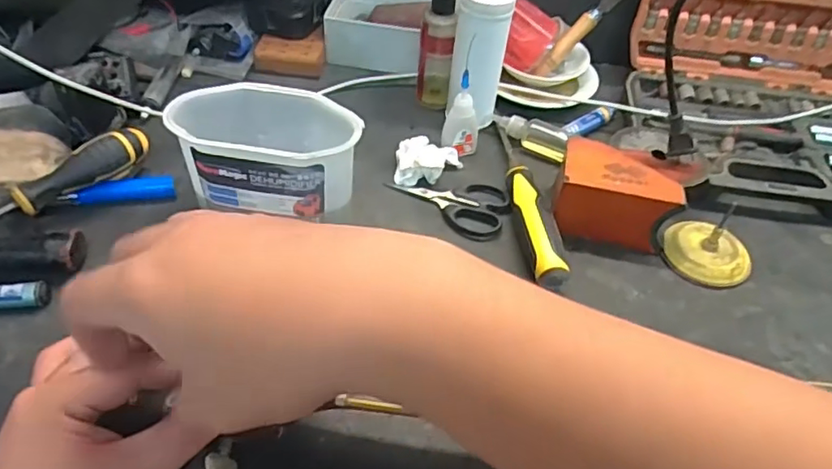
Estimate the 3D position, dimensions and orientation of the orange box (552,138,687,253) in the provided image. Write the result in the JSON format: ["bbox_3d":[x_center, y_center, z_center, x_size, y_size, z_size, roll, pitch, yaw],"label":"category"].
[{"bbox_3d":[0.166,-0.030,0.494,0.099,0.057,0.083,9,46,5],"label":"orange box"}]

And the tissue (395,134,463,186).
[{"bbox_3d":[0.012,-0.071,0.540,0.060,0.027,0.040,7,46,3],"label":"tissue"}]

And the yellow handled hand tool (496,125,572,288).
[{"bbox_3d":[0.098,-0.039,0.513,0.032,0.028,0.208,-1,46,-5],"label":"yellow handled hand tool"}]

